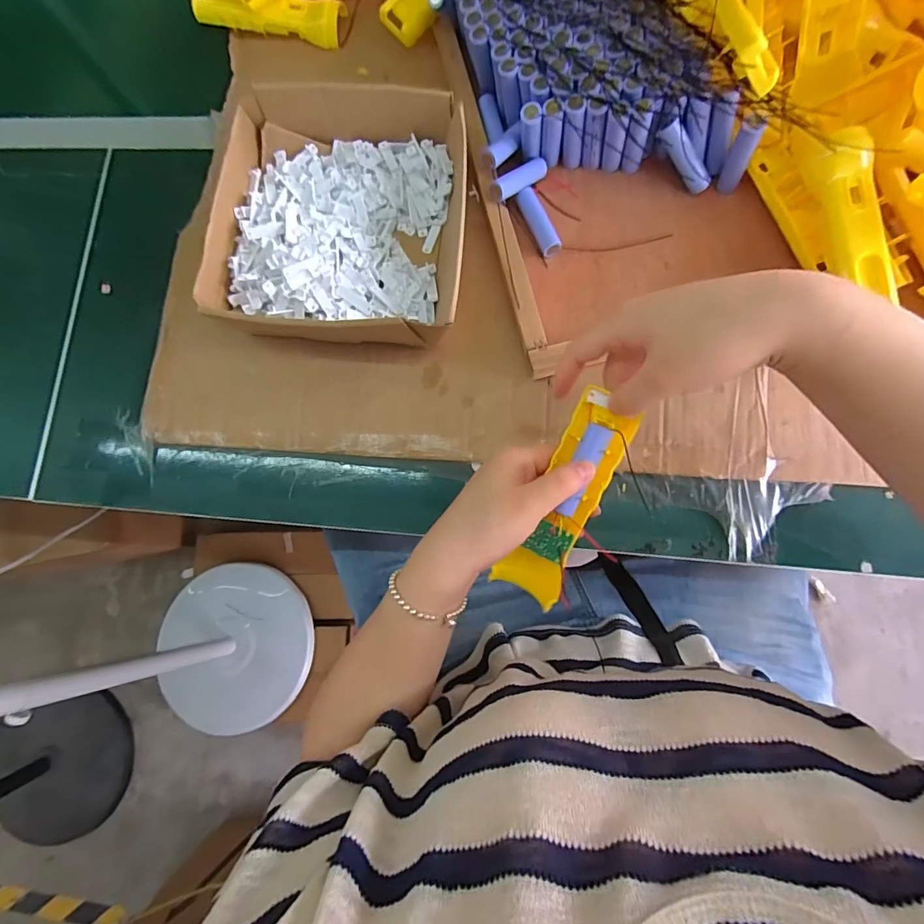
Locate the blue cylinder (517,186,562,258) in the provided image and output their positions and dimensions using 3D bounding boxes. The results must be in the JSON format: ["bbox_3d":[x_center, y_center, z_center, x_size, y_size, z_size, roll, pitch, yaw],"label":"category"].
[{"bbox_3d":[0.073,-0.225,0.429,0.018,0.019,0.067,-22,79,1],"label":"blue cylinder"}]

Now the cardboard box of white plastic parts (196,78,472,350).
[{"bbox_3d":[-0.114,-0.228,0.434,0.231,0.059,0.228,3,81,6],"label":"cardboard box of white plastic parts"}]

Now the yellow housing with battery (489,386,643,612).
[{"bbox_3d":[0.074,0.028,0.326,0.048,0.021,0.158,23,104,8],"label":"yellow housing with battery"}]

